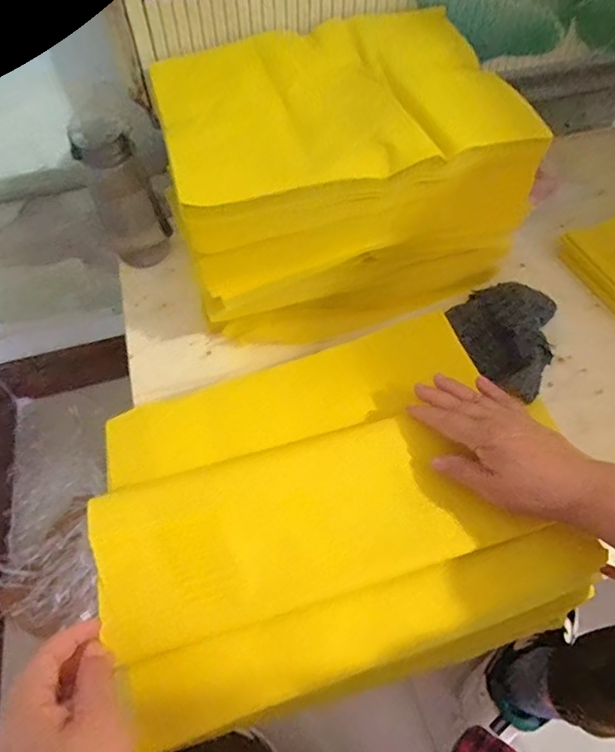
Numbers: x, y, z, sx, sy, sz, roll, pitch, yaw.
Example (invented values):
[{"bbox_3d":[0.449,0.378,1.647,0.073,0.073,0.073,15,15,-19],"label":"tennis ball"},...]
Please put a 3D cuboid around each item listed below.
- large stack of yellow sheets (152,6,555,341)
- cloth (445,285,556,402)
[{"bbox_3d":[0.035,-0.232,0.582,0.356,0.220,0.273,-13,55,-8],"label":"large stack of yellow sheets"},{"bbox_3d":[0.228,-0.057,0.551,0.122,0.034,0.133,34,62,23],"label":"cloth"}]

